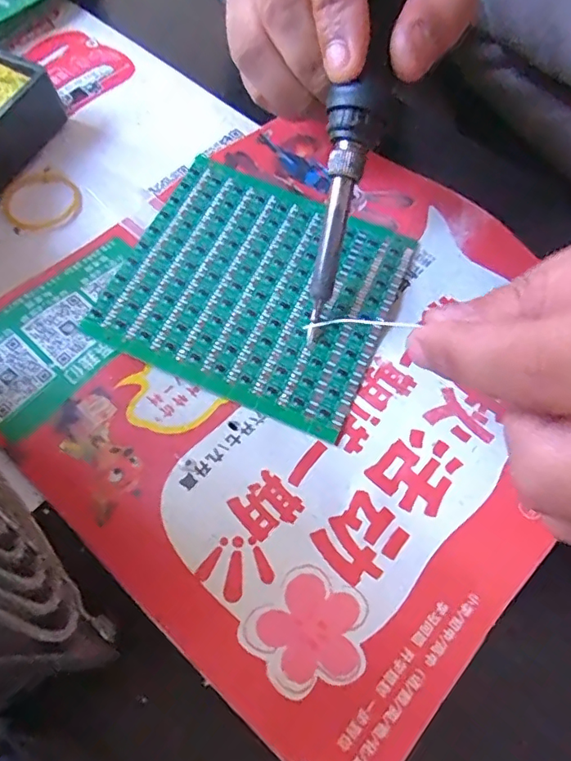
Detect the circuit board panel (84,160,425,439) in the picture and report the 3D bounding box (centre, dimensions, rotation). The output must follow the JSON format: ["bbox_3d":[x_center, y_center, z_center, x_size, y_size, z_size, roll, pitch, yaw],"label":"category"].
[{"bbox_3d":[-0.011,-0.037,0.206,0.099,0.004,0.091,23,67,6],"label":"circuit board panel"}]

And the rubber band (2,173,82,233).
[{"bbox_3d":[-0.104,-0.077,0.228,0.031,0.004,0.032,2,63,-3],"label":"rubber band"}]

